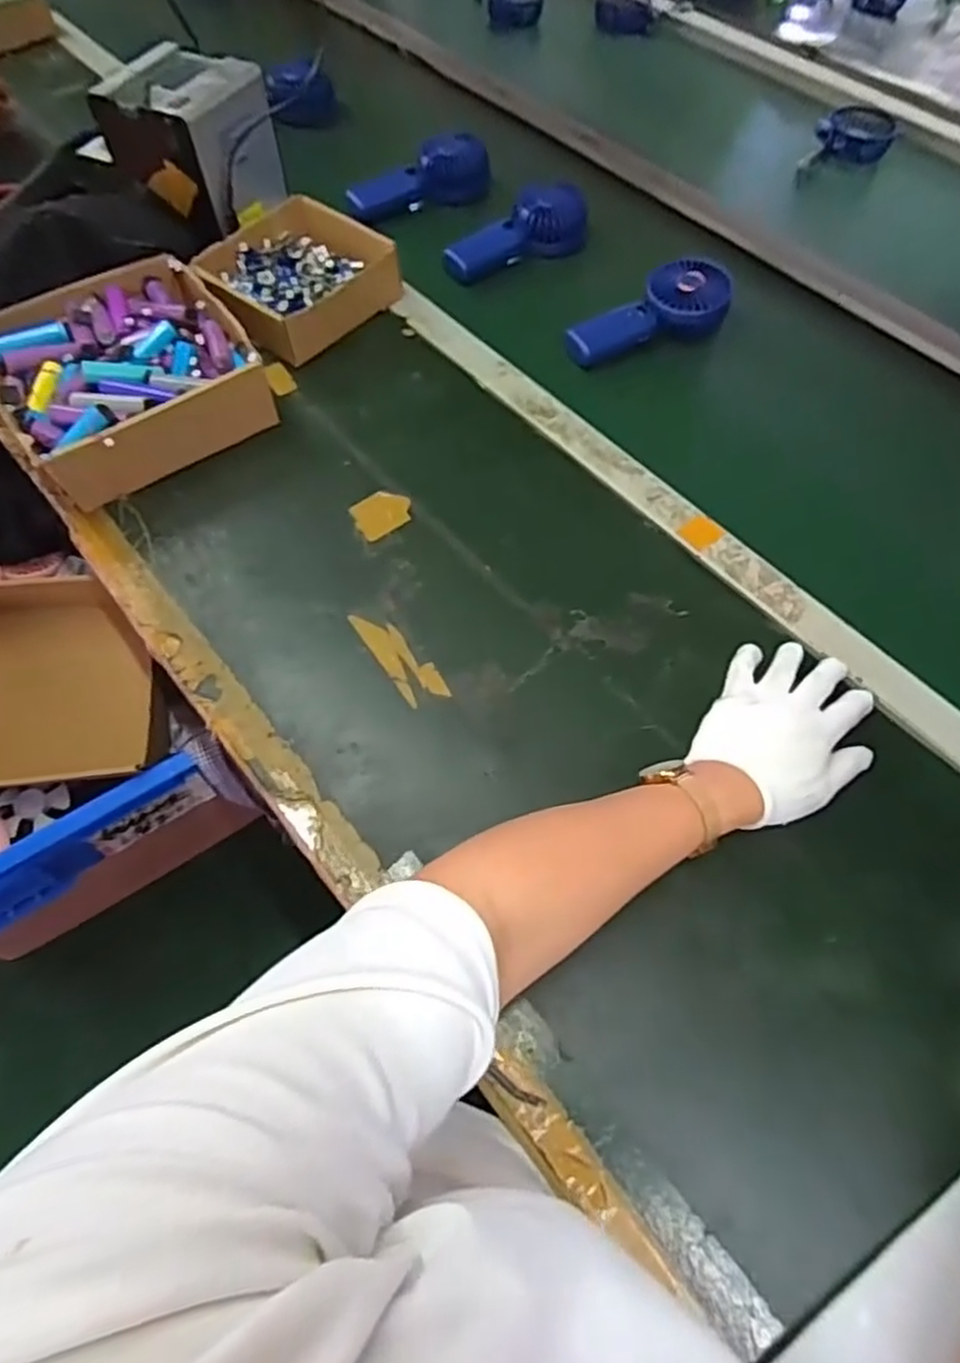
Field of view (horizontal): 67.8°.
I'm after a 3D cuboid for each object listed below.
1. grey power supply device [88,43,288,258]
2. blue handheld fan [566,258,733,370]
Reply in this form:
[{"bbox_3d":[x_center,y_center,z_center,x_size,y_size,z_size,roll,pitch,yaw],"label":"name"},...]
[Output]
[{"bbox_3d":[-0.306,-0.566,0.777,0.129,0.147,0.140,24,63,12],"label":"grey power supply device"},{"bbox_3d":[0.178,-0.381,0.743,0.185,0.036,0.077,-25,66,-13],"label":"blue handheld fan"}]

